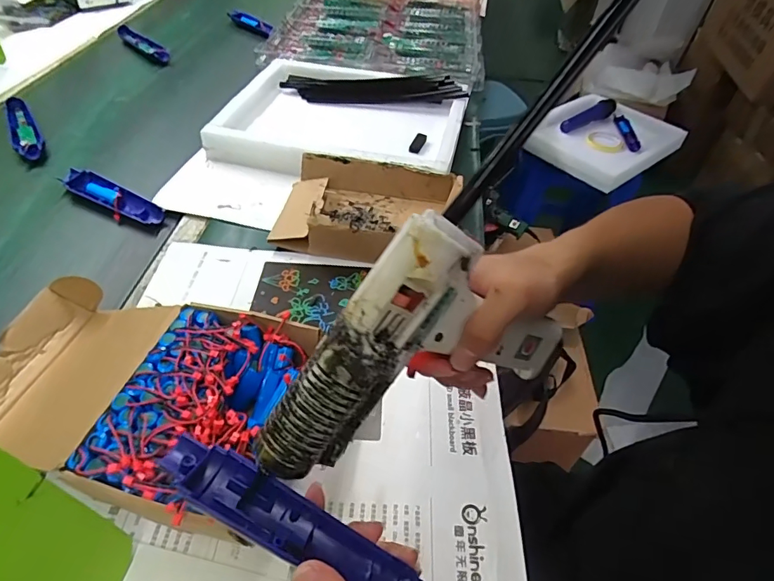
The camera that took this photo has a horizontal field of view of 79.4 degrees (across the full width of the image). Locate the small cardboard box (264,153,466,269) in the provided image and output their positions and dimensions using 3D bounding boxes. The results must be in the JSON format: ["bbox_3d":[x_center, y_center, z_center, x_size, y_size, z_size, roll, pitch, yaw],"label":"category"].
[{"bbox_3d":[-0.025,-0.105,0.588,0.211,0.058,0.155,9,48,4],"label":"small cardboard box"}]

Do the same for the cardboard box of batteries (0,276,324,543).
[{"bbox_3d":[-0.219,0.078,0.398,0.299,0.077,0.176,15,48,9],"label":"cardboard box of batteries"}]

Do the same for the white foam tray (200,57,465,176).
[{"bbox_3d":[-0.064,-0.278,0.750,0.361,0.049,0.301,9,48,4],"label":"white foam tray"}]

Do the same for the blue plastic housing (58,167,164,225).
[{"bbox_3d":[-0.360,-0.124,0.611,0.155,0.020,0.035,20,49,14],"label":"blue plastic housing"}]

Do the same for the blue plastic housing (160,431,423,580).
[{"bbox_3d":[-0.058,0.138,0.276,0.166,0.023,0.036,28,51,6],"label":"blue plastic housing"}]

